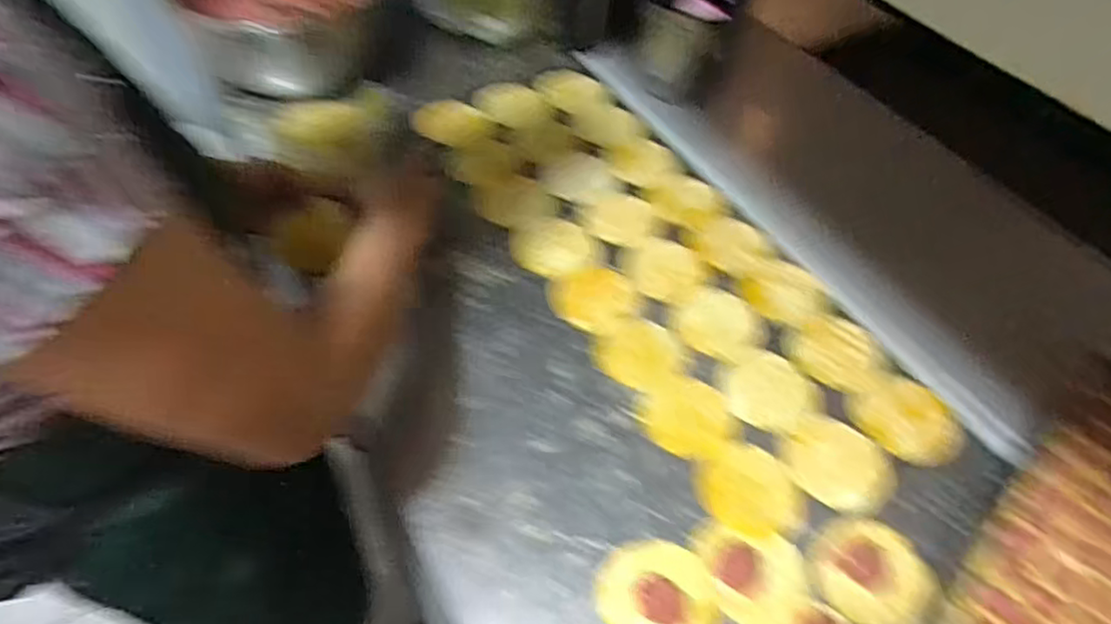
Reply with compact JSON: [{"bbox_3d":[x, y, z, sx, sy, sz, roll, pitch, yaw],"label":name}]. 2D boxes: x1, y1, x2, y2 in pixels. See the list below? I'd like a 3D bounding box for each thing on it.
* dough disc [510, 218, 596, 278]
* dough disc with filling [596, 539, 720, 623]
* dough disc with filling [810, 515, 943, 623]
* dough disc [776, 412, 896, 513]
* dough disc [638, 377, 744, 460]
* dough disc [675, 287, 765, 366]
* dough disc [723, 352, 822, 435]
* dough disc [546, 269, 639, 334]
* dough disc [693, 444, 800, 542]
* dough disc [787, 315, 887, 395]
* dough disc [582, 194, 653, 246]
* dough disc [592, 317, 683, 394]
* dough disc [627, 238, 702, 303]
[{"bbox_3d":[-0.004,-0.073,0.732,0.084,0.004,0.084,2,52,-3],"label":"dough disc"},{"bbox_3d":[0.077,0.216,0.504,0.088,0.009,0.079,-6,52,-9],"label":"dough disc with filling"},{"bbox_3d":[0.249,0.202,0.515,0.090,0.007,0.081,26,60,36],"label":"dough disc with filling"},{"bbox_3d":[0.245,0.132,0.574,0.072,0.015,0.091,-37,63,-28],"label":"dough disc"},{"bbox_3d":[0.121,0.094,0.606,0.081,0.004,0.079,2,52,-3],"label":"dough disc"},{"bbox_3d":[0.165,0.012,0.668,0.078,0.004,0.084,2,52,-3],"label":"dough disc"},{"bbox_3d":[0.201,0.075,0.621,0.076,0.008,0.078,2,52,-3],"label":"dough disc"},{"bbox_3d":[0.038,-0.015,0.684,0.083,0.005,0.085,2,52,-3],"label":"dough disc"},{"bbox_3d":[0.165,0.151,0.565,0.074,0.007,0.085,-31,60,-25],"label":"dough disc"},{"bbox_3d":[0.281,0.041,0.657,0.082,0.006,0.082,2,52,-3],"label":"dough disc"},{"bbox_3d":[0.071,-0.110,0.760,0.078,0.004,0.076,2,52,-3],"label":"dough disc"},{"bbox_3d":[0.080,0.038,0.645,0.076,0.005,0.080,2,52,-3],"label":"dough disc"},{"bbox_3d":[0.117,-0.046,0.713,0.076,0.006,0.091,-6,52,-9],"label":"dough disc"}]

